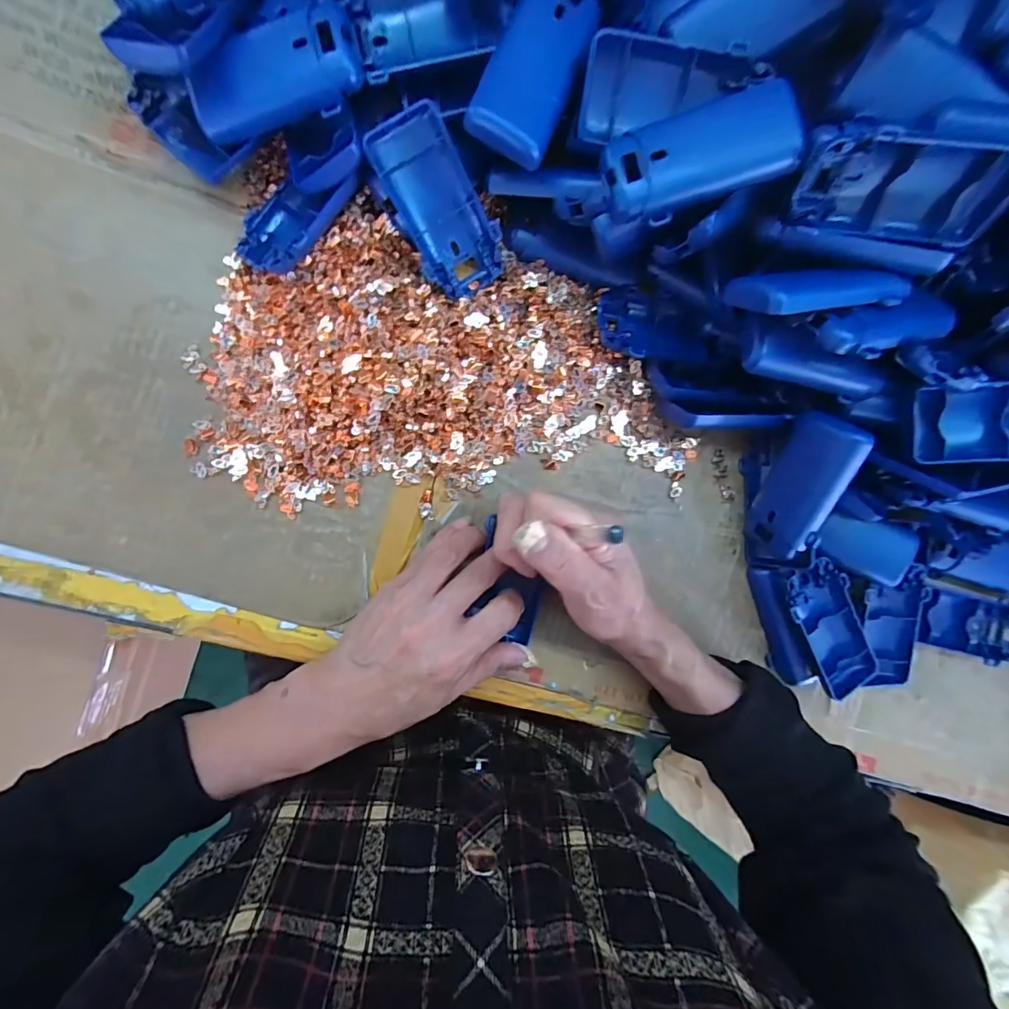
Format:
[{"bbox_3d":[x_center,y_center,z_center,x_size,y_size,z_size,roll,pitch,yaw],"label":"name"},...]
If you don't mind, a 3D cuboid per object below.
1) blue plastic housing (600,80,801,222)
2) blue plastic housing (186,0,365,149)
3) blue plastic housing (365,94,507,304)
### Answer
[{"bbox_3d":[0.097,-0.176,0.235,0.090,0.014,0.040,-13,93,10],"label":"blue plastic housing"},{"bbox_3d":[-0.122,-0.229,0.247,0.092,0.027,0.044,-16,93,8],"label":"blue plastic housing"},{"bbox_3d":[-0.038,-0.177,0.282,0.048,0.012,0.094,-33,120,-3],"label":"blue plastic housing"}]

